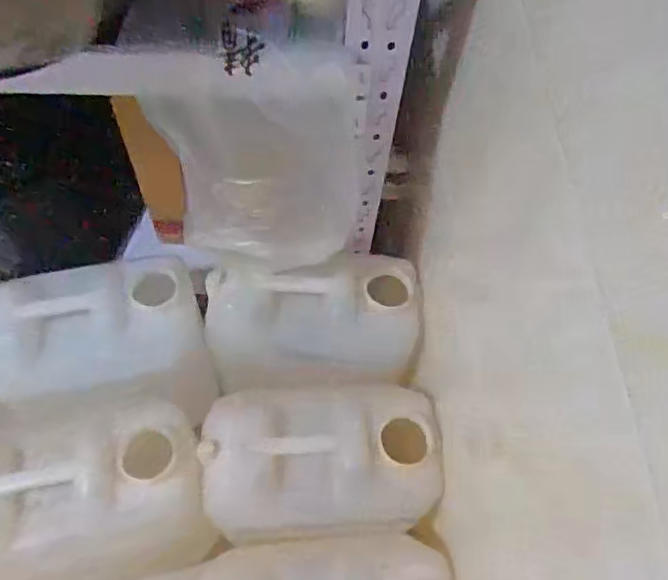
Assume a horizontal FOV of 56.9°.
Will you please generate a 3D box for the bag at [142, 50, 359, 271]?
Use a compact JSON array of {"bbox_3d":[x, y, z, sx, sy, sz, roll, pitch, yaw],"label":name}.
[{"bbox_3d":[-0.094,-0.163,0.858,0.252,0.354,0.090,-6,63,-5],"label":"bag"}]

